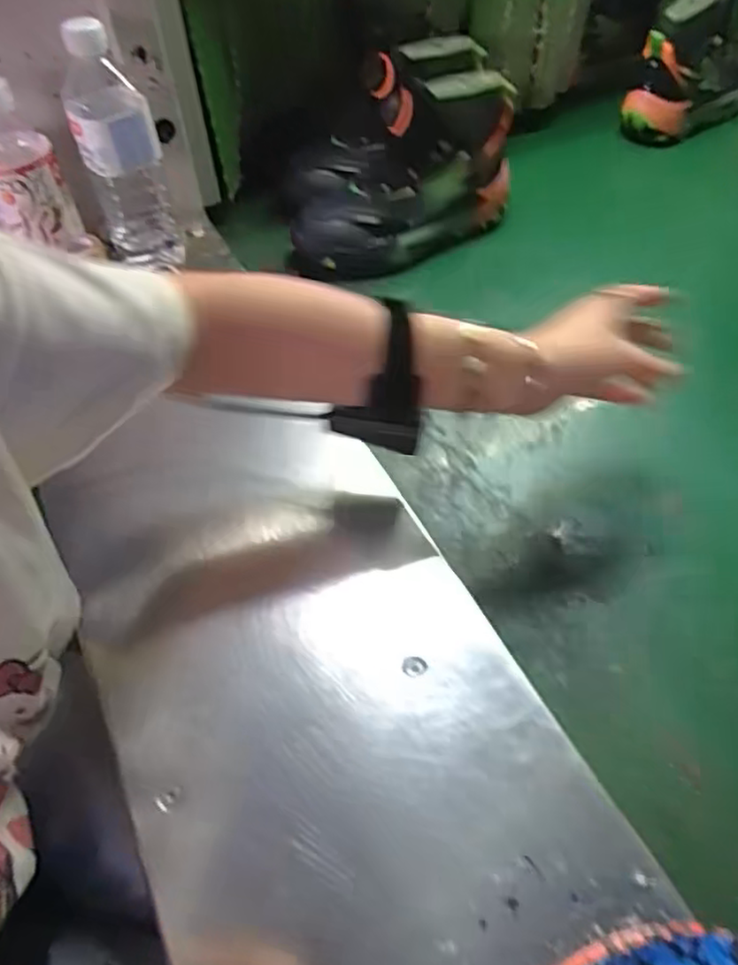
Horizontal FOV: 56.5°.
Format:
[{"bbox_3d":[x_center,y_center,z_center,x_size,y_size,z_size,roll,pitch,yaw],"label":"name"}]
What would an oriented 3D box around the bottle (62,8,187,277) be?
[{"bbox_3d":[-0.222,-0.292,0.628,0.069,0.209,0.061,-14,53,-7],"label":"bottle"}]

